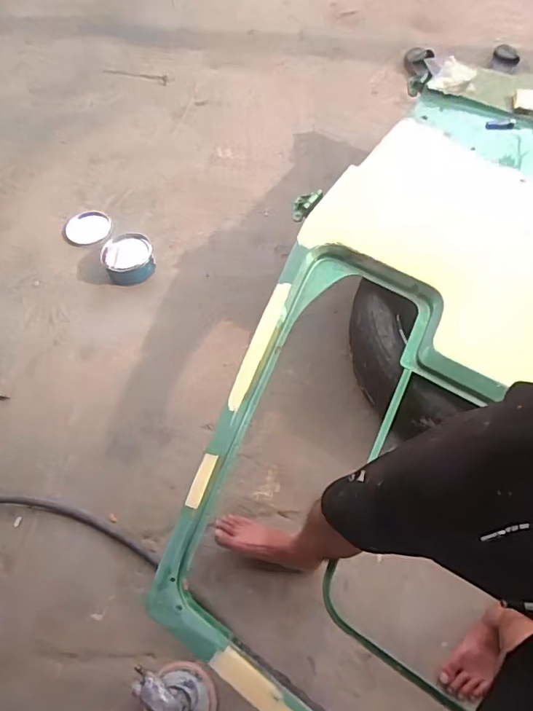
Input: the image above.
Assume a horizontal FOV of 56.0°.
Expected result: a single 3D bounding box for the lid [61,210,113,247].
[{"bbox_3d":[-0.590,-0.416,1.642,0.166,0.023,0.137,2,60,3],"label":"lid"}]

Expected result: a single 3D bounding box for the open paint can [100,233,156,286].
[{"bbox_3d":[-0.425,-0.304,1.541,0.147,0.080,0.136,-1,60,1],"label":"open paint can"}]

